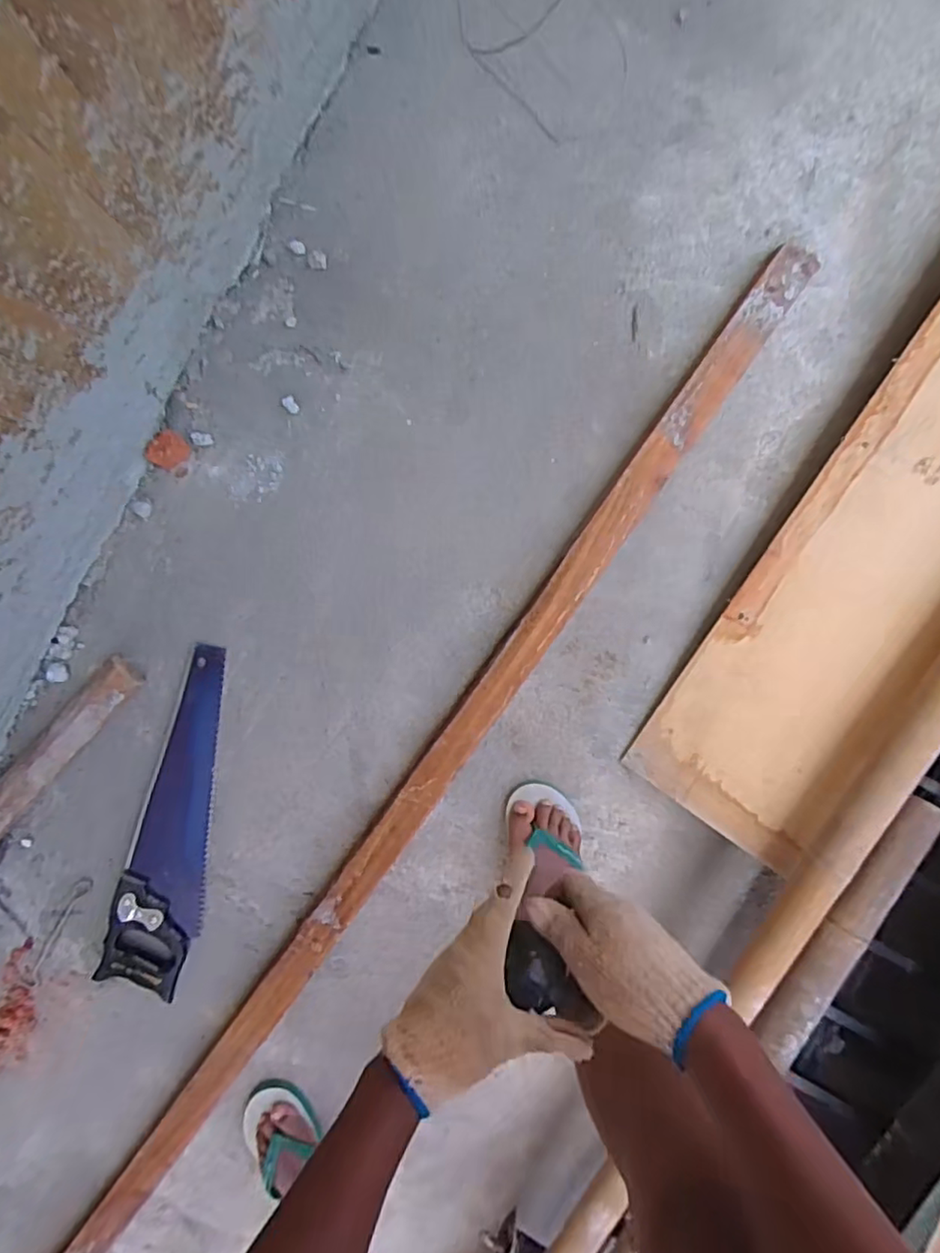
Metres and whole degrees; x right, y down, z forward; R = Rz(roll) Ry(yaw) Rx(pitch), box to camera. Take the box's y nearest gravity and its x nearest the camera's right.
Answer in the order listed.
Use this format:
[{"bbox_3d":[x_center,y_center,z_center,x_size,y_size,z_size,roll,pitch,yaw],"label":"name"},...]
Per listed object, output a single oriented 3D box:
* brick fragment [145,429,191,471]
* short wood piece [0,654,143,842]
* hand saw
[{"bbox_3d":[-0.398,-0.232,0.791,0.033,0.040,0.050,34,96,-4],"label":"brick fragment"},{"bbox_3d":[-0.597,0.181,0.847,0.066,0.053,0.356,43,95,-5],"label":"short wood piece"},{"bbox_3d":[-0.425,0.296,0.880,0.121,0.025,0.526,18,97,-3],"label":"hand saw"}]

